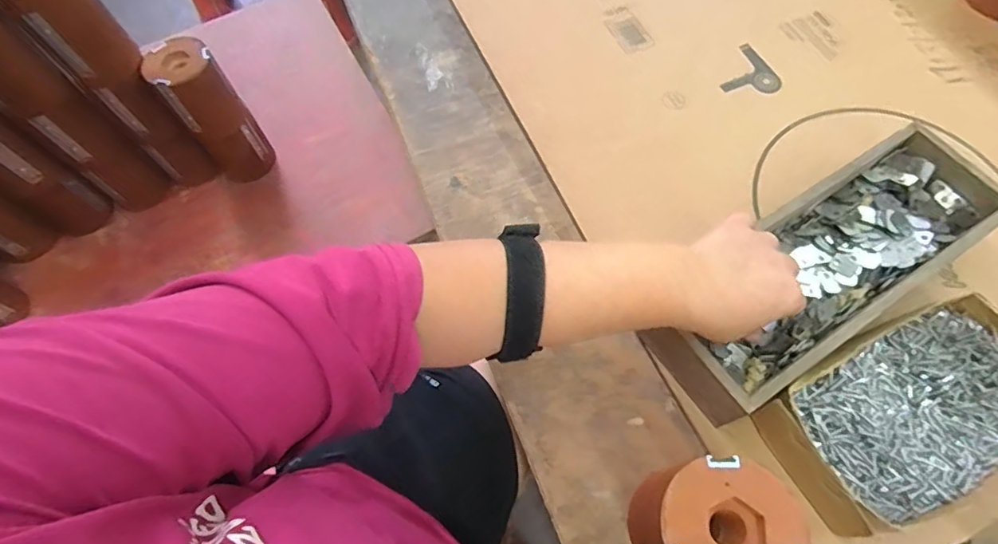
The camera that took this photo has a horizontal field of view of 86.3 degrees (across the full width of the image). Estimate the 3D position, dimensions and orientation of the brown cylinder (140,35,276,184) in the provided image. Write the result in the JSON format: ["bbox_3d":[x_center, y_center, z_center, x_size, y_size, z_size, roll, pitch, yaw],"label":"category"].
[{"bbox_3d":[-0.381,-0.211,0.718,0.079,0.207,0.071,-31,69,-11],"label":"brown cylinder"}]

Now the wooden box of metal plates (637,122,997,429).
[{"bbox_3d":[0.249,0.000,0.409,0.286,0.062,0.100,-37,71,-14],"label":"wooden box of metal plates"}]

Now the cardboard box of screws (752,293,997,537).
[{"bbox_3d":[0.285,0.104,0.372,0.195,0.054,0.120,-24,68,-8],"label":"cardboard box of screws"}]

